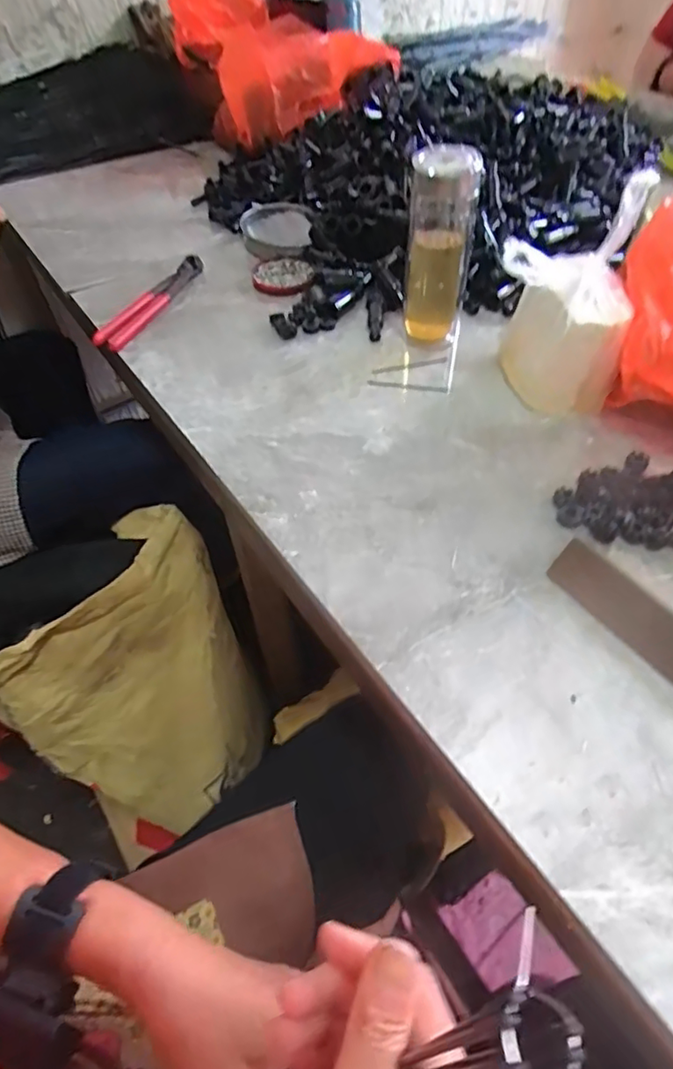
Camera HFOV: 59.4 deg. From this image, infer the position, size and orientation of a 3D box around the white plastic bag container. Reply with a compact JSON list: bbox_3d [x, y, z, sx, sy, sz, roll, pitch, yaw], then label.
[{"bbox_3d":[0.213,-0.209,0.543,0.115,0.173,0.092,17,53,16],"label":"white plastic bag container"}]

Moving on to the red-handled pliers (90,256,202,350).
[{"bbox_3d":[-0.222,-0.282,0.707,0.035,0.025,0.178,17,53,16],"label":"red-handled pliers"}]

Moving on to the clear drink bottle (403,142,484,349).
[{"bbox_3d":[0.104,-0.285,0.599,0.062,0.180,0.051,7,50,8],"label":"clear drink bottle"}]

